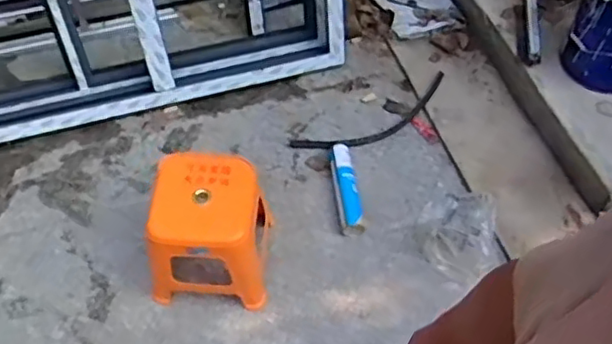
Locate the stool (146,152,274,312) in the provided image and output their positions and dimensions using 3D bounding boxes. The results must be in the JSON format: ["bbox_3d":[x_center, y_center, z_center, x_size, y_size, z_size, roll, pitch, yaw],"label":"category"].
[{"bbox_3d":[-0.251,0.153,1.652,0.295,0.336,0.281,4,57,-1],"label":"stool"}]

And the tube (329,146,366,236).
[{"bbox_3d":[0.120,0.049,1.900,0.062,0.052,0.309,-5,57,-6],"label":"tube"}]

